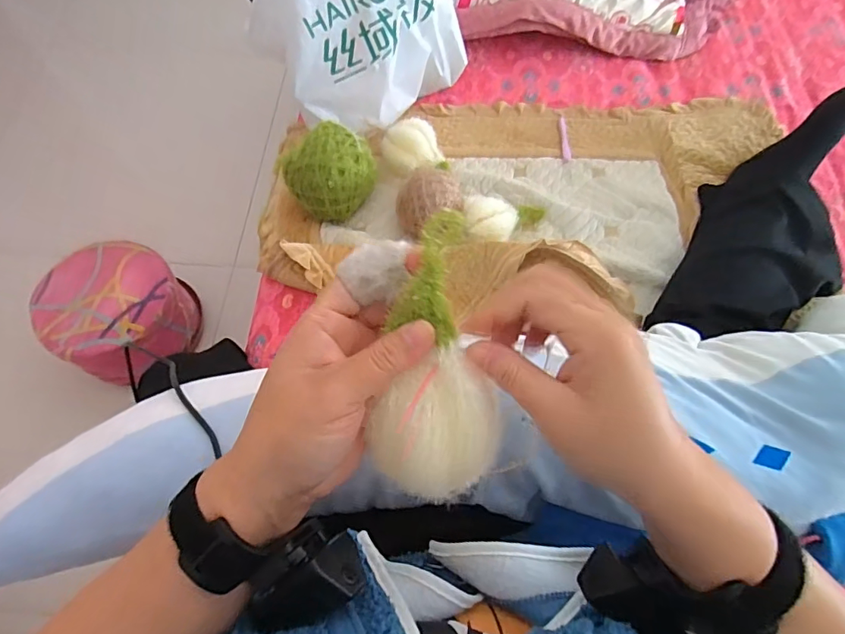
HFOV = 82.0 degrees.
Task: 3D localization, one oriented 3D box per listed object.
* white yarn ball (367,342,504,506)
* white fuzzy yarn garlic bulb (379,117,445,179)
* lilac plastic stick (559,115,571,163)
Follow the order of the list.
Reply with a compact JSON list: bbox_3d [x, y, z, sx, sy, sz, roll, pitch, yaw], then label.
[{"bbox_3d":[0.010,0.065,0.269,0.069,0.075,0.063,1,65,-3],"label":"white yarn ball"},{"bbox_3d":[-0.014,-0.255,0.753,0.083,0.079,0.076,1,65,-3],"label":"white fuzzy yarn garlic bulb"},{"bbox_3d":[0.242,-0.304,0.827,0.013,0.005,0.101,3,65,-2],"label":"lilac plastic stick"}]

